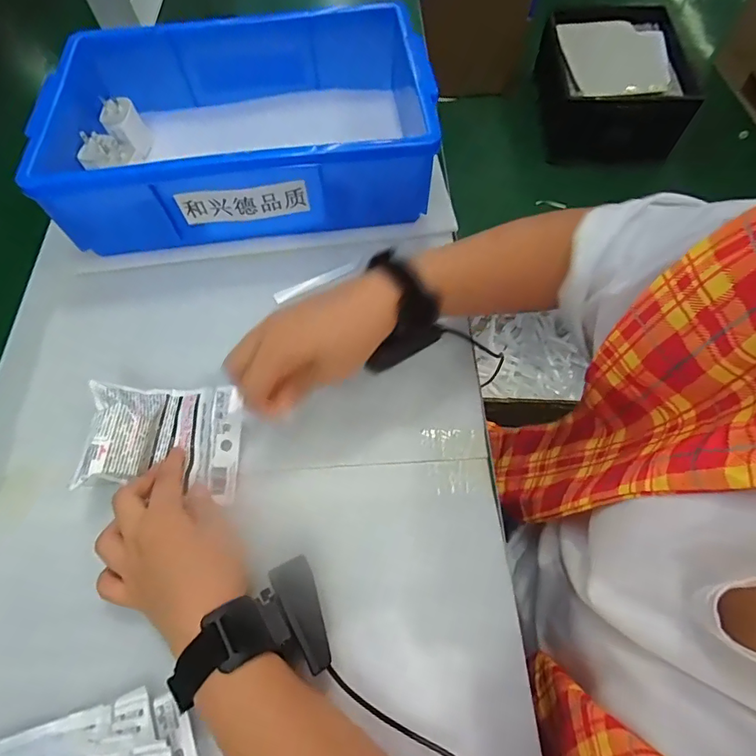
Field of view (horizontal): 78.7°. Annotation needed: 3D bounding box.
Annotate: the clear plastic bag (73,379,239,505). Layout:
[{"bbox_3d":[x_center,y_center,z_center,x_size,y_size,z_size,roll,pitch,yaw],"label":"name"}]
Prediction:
[{"bbox_3d":[-0.171,0.047,0.375,0.111,0.039,0.088,1,66,1],"label":"clear plastic bag"}]

